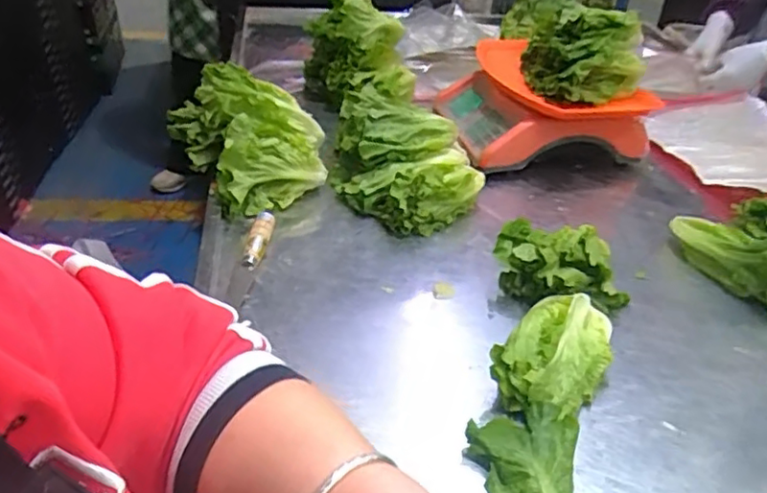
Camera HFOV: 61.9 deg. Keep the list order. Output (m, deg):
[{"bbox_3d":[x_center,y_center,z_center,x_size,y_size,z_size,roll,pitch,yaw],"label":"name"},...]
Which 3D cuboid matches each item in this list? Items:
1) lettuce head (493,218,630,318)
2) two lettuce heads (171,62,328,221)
[{"bbox_3d":[0.227,0.023,0.779,0.156,0.068,0.131,-18,41,-29],"label":"lettuce head"},{"bbox_3d":[-0.199,-0.160,0.945,0.190,0.120,0.241,-22,43,-33],"label":"two lettuce heads"}]

